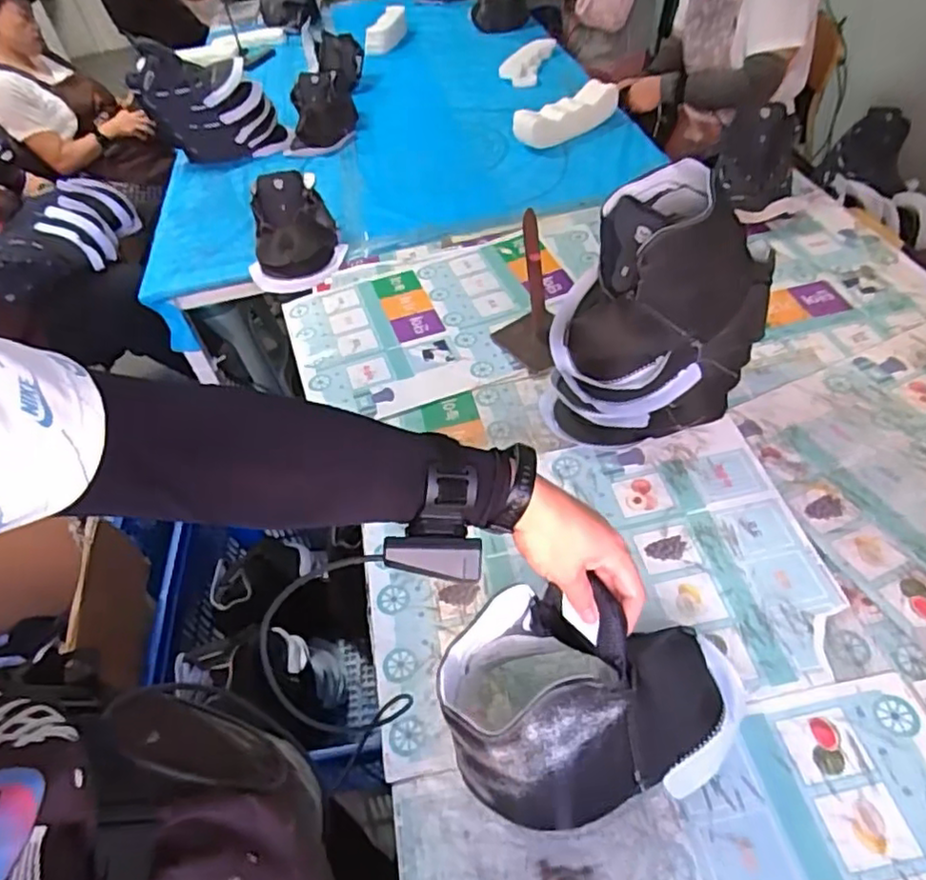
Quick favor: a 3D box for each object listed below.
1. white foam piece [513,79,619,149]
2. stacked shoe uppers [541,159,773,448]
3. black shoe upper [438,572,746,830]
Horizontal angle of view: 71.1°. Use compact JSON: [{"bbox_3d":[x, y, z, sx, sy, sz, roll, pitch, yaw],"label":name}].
[{"bbox_3d":[0.266,-0.813,1.638,0.307,0.099,0.108,-33,51,-20],"label":"white foam piece"},{"bbox_3d":[0.255,-0.159,0.855,0.282,0.325,0.169,6,47,13],"label":"stacked shoe uppers"},{"bbox_3d":[0.122,0.211,0.569,0.274,0.154,0.170,-15,46,-7],"label":"black shoe upper"}]

